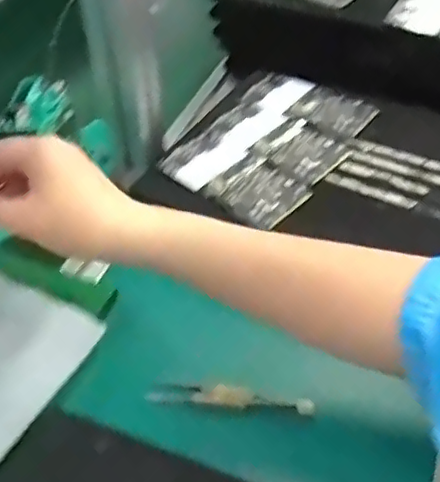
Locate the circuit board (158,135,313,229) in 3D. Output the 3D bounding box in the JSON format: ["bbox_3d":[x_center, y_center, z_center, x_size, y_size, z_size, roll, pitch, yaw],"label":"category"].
[{"bbox_3d":[0.014,-0.057,0.555,0.126,0.011,0.071,33,55,29],"label":"circuit board"}]

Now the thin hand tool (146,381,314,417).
[{"bbox_3d":[0.007,0.115,0.461,0.120,0.007,0.019,3,45,5],"label":"thin hand tool"}]

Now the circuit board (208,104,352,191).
[{"bbox_3d":[0.056,-0.099,0.596,0.128,0.012,0.073,28,52,26],"label":"circuit board"}]

